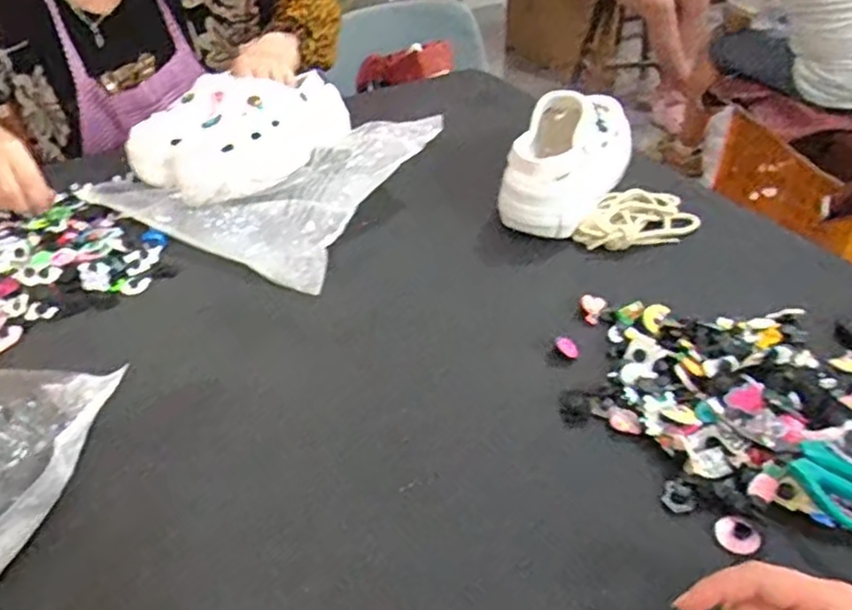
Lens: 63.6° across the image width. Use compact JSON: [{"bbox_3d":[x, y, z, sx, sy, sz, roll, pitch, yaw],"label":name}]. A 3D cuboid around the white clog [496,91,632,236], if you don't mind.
[{"bbox_3d":[0.163,-0.170,0.775,0.109,0.099,0.202,13,40,20],"label":"white clog"}]

